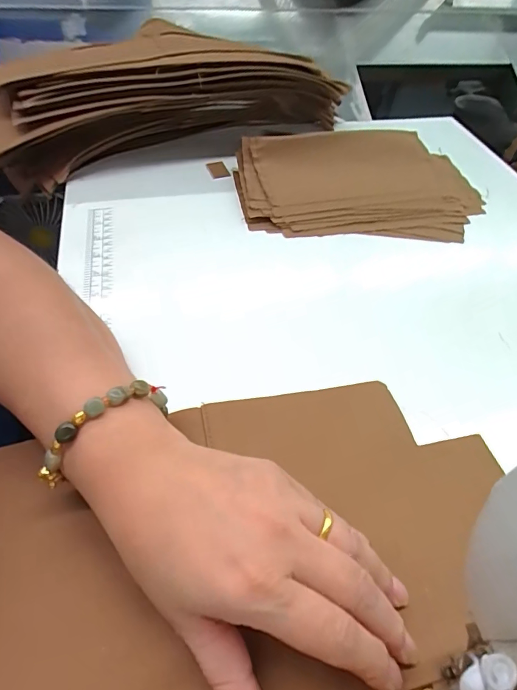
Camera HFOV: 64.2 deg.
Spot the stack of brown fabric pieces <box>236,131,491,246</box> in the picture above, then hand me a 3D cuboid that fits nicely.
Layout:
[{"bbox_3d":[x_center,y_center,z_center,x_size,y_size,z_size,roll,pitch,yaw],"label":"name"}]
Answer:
[{"bbox_3d":[0.114,-0.177,0.449,0.268,0.039,0.155,-5,52,-8],"label":"stack of brown fabric pieces"}]

